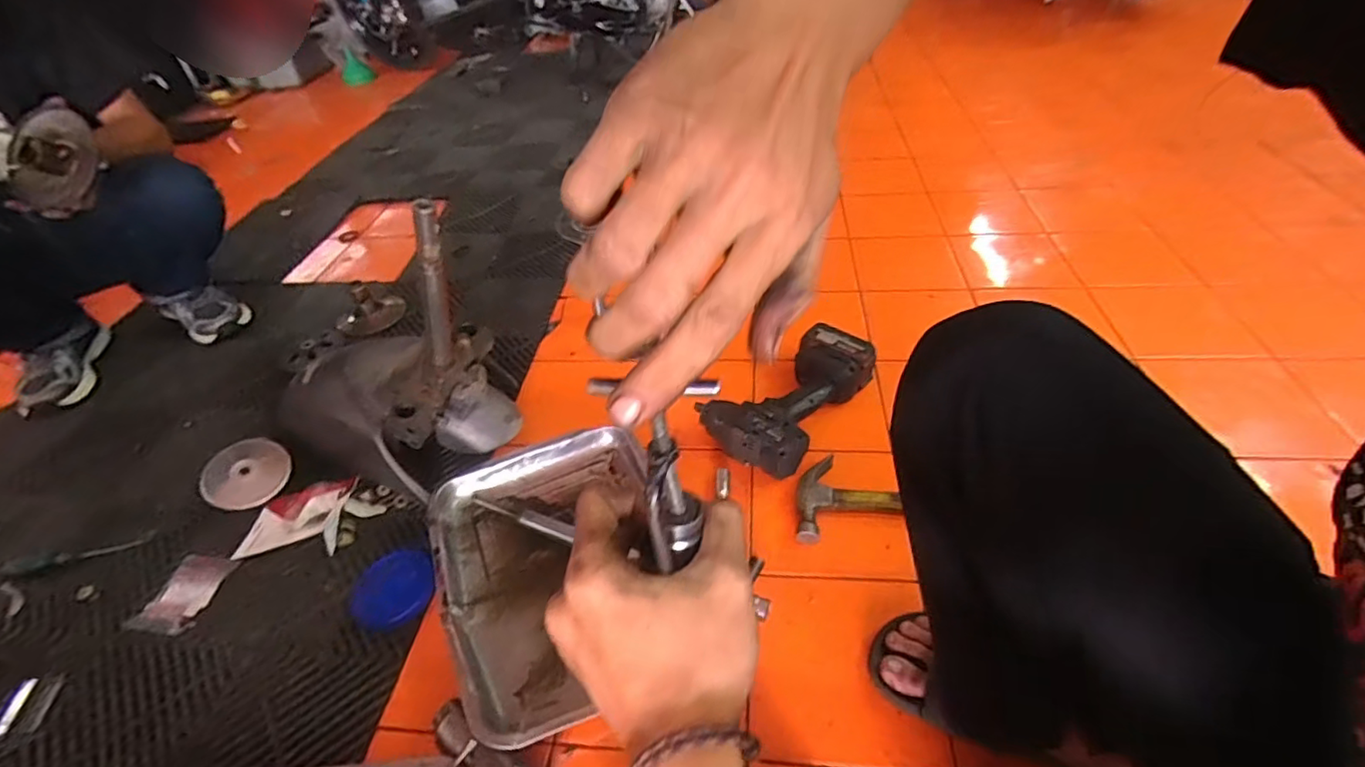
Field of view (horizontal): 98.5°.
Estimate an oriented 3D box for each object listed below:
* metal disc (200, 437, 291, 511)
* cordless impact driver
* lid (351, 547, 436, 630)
[{"bbox_3d":[-0.653,0.132,0.877,0.112,0.022,0.114,8,51,-9],"label":"metal disc"},{"bbox_3d":[0.179,0.019,0.889,0.271,0.092,0.165,-31,48,-24],"label":"cordless impact driver"},{"bbox_3d":[-0.371,0.262,0.755,0.110,0.016,0.099,-8,44,-2],"label":"lid"}]

